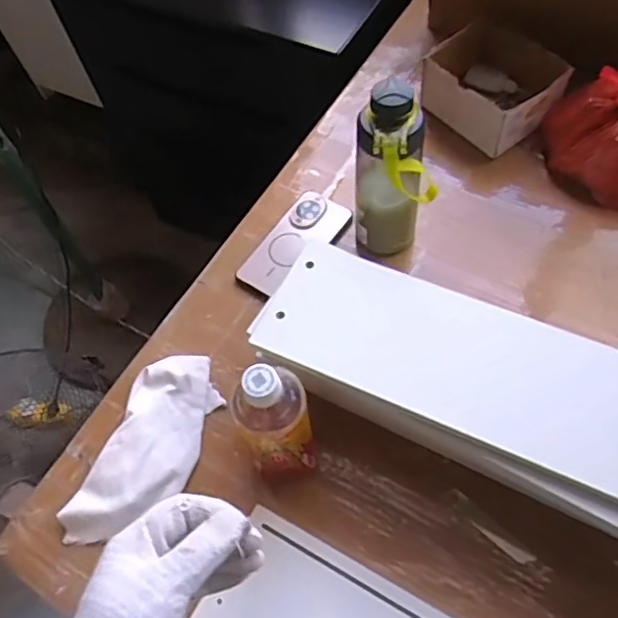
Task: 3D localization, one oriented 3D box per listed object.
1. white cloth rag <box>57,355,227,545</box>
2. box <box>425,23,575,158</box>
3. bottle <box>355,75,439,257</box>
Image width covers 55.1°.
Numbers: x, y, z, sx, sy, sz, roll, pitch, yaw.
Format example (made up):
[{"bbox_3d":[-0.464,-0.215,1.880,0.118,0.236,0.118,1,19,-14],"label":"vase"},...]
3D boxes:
[{"bbox_3d":[-0.167,0.148,0.632,0.097,0.024,0.215,17,63,13],"label":"white cloth rag"},{"bbox_3d":[0.253,-0.312,0.840,0.158,0.084,0.168,-32,63,-13],"label":"box"},{"bbox_3d":[0.092,-0.145,0.664,0.065,0.219,0.068,-2,60,3],"label":"bottle"}]

